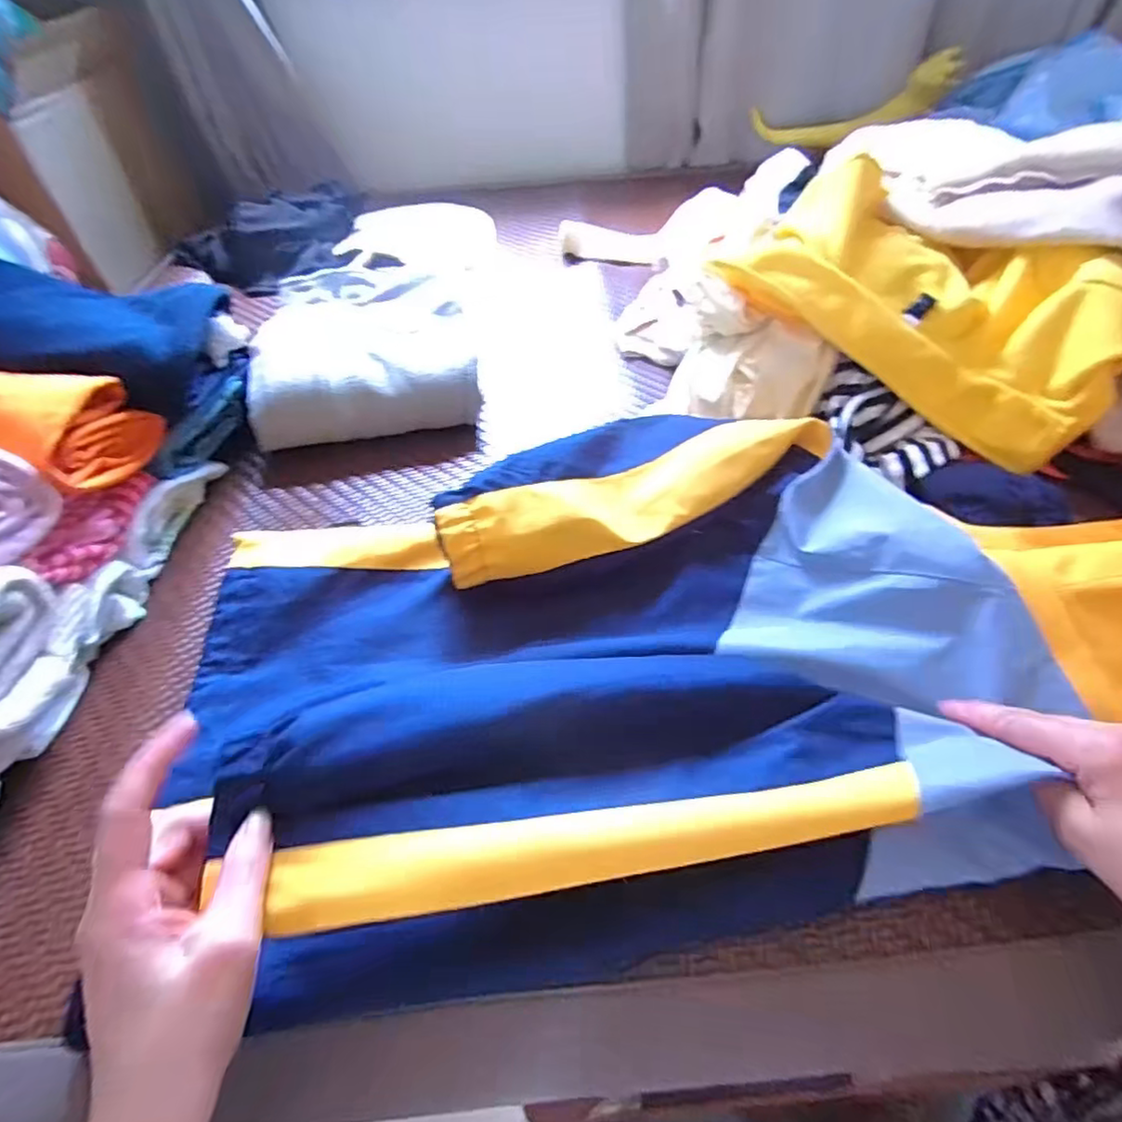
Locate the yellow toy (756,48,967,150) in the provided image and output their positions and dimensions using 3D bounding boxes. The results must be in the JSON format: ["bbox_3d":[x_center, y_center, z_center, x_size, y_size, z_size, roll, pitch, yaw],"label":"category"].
[{"bbox_3d":[0.514,-0.801,1.101,0.326,0.098,0.082,1,44,30],"label":"yellow toy"}]

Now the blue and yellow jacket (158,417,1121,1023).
[{"bbox_3d":[0.115,0.023,0.417,0.718,0.093,0.345,-9,47,-5],"label":"blue and yellow jacket"}]

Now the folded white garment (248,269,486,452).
[{"bbox_3d":[-0.201,-0.228,0.670,0.227,0.070,0.256,-4,47,-1],"label":"folded white garment"}]

